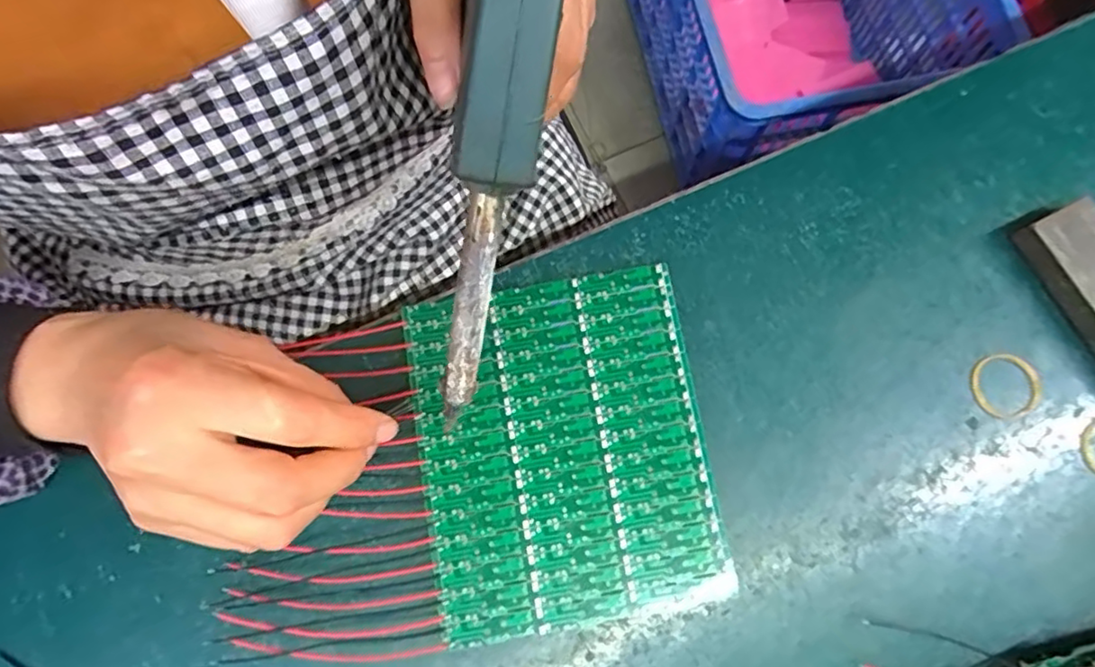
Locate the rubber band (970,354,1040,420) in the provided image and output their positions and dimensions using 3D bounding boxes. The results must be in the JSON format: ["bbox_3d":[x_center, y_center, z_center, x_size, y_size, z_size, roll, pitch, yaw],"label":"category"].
[{"bbox_3d":[0.217,0.025,0.287,0.032,0.004,0.030,0,76,0],"label":"rubber band"}]

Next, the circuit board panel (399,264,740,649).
[{"bbox_3d":[0.006,0.051,0.270,0.125,0.004,0.148,-10,78,-2],"label":"circuit board panel"}]

